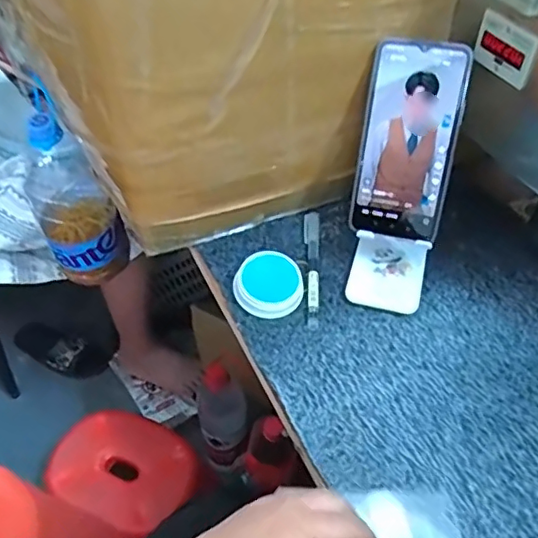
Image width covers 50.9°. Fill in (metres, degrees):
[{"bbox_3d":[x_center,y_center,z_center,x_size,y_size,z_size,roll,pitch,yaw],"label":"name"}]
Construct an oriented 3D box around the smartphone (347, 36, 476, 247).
[{"bbox_3d":[0.118,-0.107,0.483,0.074,0.163,0.008,12,20,11],"label":"smartphone"}]

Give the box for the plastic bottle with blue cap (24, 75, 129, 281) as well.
[{"bbox_3d":[-0.245,-0.088,0.709,0.094,0.258,0.077,-21,51,-18],"label":"plastic bottle with blue cap"}]

